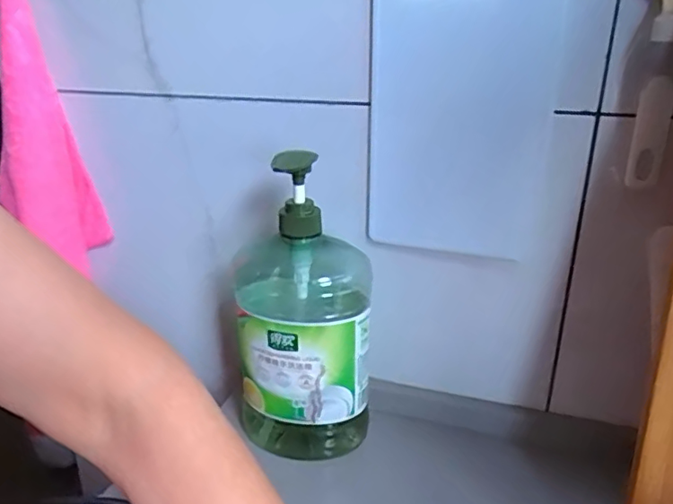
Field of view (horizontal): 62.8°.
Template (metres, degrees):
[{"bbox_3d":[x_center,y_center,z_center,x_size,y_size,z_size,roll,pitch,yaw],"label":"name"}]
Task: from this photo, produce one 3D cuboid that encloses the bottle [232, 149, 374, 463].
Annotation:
[{"bbox_3d":[-0.030,0.052,0.491,0.115,0.267,0.085,-2,21,-6],"label":"bottle"}]

